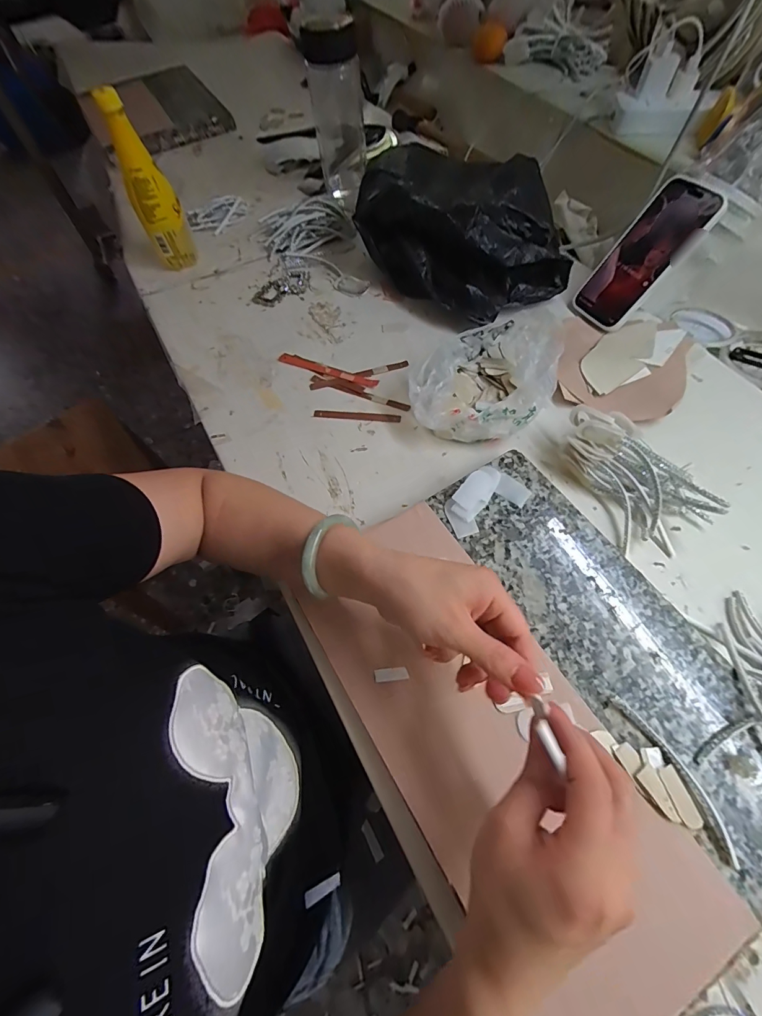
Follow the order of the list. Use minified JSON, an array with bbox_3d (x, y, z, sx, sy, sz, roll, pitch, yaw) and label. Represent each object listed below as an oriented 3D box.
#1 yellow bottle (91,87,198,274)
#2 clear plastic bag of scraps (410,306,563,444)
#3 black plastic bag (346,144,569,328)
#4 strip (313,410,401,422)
[{"bbox_3d":[-0.326,-0.447,0.574,0.059,0.212,0.063,-25,63,-9],"label":"yellow bottle"},{"bbox_3d":[0.118,-0.159,0.483,0.159,0.072,0.165,8,62,6],"label":"clear plastic bag of scraps"},{"bbox_3d":[0.131,-0.406,0.588,0.293,0.119,0.231,31,69,18],"label":"black plastic bag"},{"bbox_3d":[-0.029,-0.115,0.504,0.106,0.005,0.013,3,61,3],"label":"strip"}]

